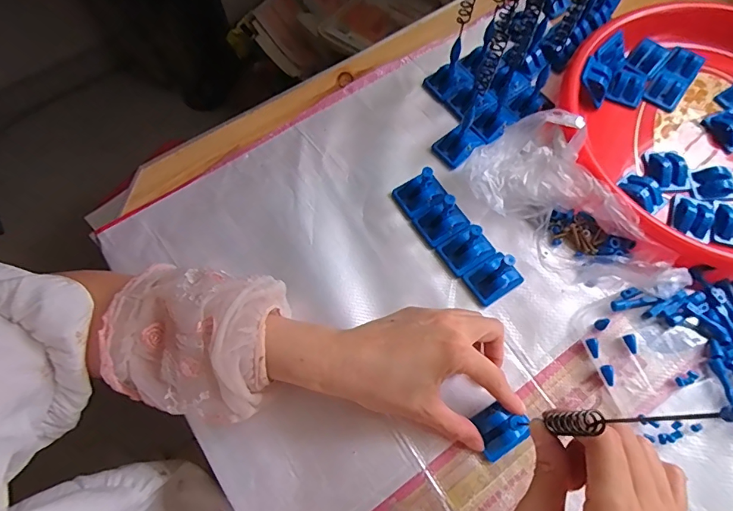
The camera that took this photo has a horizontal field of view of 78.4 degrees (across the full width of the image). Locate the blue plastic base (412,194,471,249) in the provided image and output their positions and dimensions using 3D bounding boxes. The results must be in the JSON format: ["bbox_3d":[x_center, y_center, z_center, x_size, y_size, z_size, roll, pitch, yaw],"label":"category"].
[{"bbox_3d":[0.067,-0.034,0.393,0.039,0.041,0.033,-27,71,-9],"label":"blue plastic base"}]

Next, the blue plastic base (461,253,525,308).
[{"bbox_3d":[0.110,0.017,0.381,0.045,0.027,0.033,-32,71,-11],"label":"blue plastic base"}]

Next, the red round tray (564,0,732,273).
[{"bbox_3d":[0.335,-0.121,0.426,0.282,0.058,0.263,0,69,1],"label":"red round tray"}]

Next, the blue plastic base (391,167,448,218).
[{"bbox_3d":[0.047,-0.061,0.404,0.036,0.043,0.034,-32,71,-11],"label":"blue plastic base"}]

